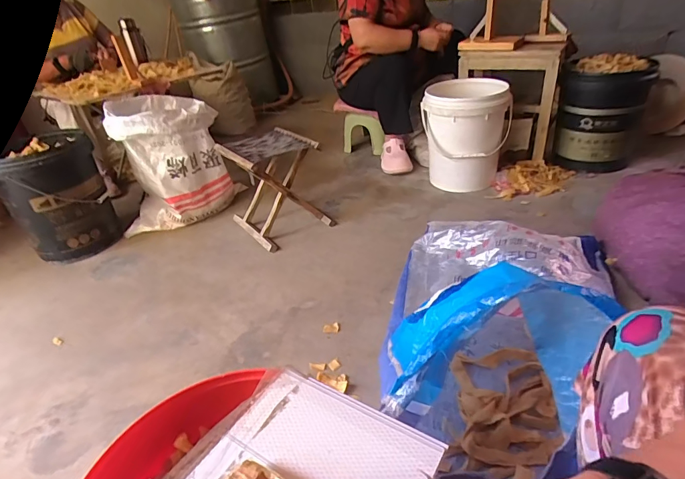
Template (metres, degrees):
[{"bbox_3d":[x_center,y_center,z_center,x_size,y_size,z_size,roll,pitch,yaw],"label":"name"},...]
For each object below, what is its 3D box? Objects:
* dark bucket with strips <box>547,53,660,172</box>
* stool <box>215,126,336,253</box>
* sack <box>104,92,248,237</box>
[{"bbox_3d":[0.937,-0.451,1.486,0.267,0.368,0.243,13,38,30],"label":"dark bucket with strips"},{"bbox_3d":[-0.230,-0.184,1.397,0.260,0.297,0.291,-26,37,-28],"label":"stool"},{"bbox_3d":[-0.627,-0.293,1.531,0.375,0.435,0.280,-5,32,2],"label":"sack"}]

